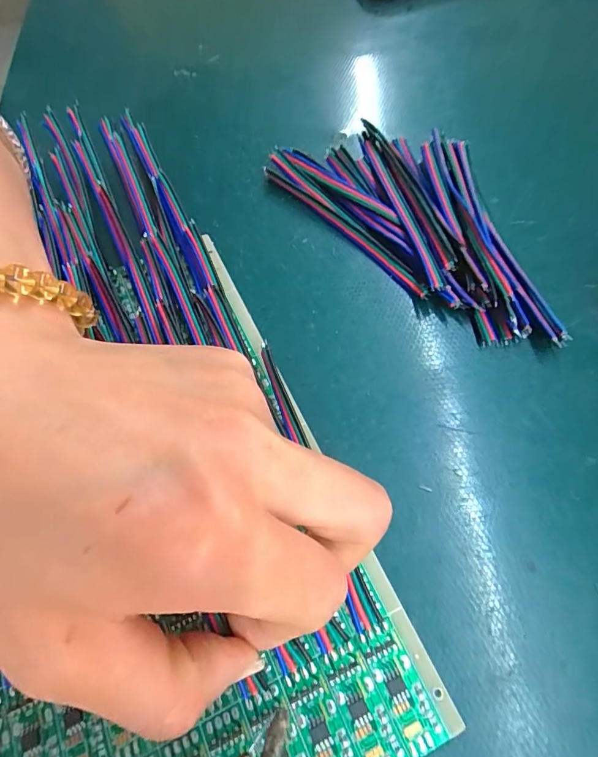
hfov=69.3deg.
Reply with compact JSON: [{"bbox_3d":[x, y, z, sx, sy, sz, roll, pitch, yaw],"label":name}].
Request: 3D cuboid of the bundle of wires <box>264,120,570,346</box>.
[{"bbox_3d":[0.057,-0.072,0.186,0.068,0.014,0.139,-39,69,-14],"label":"bundle of wires"}]

